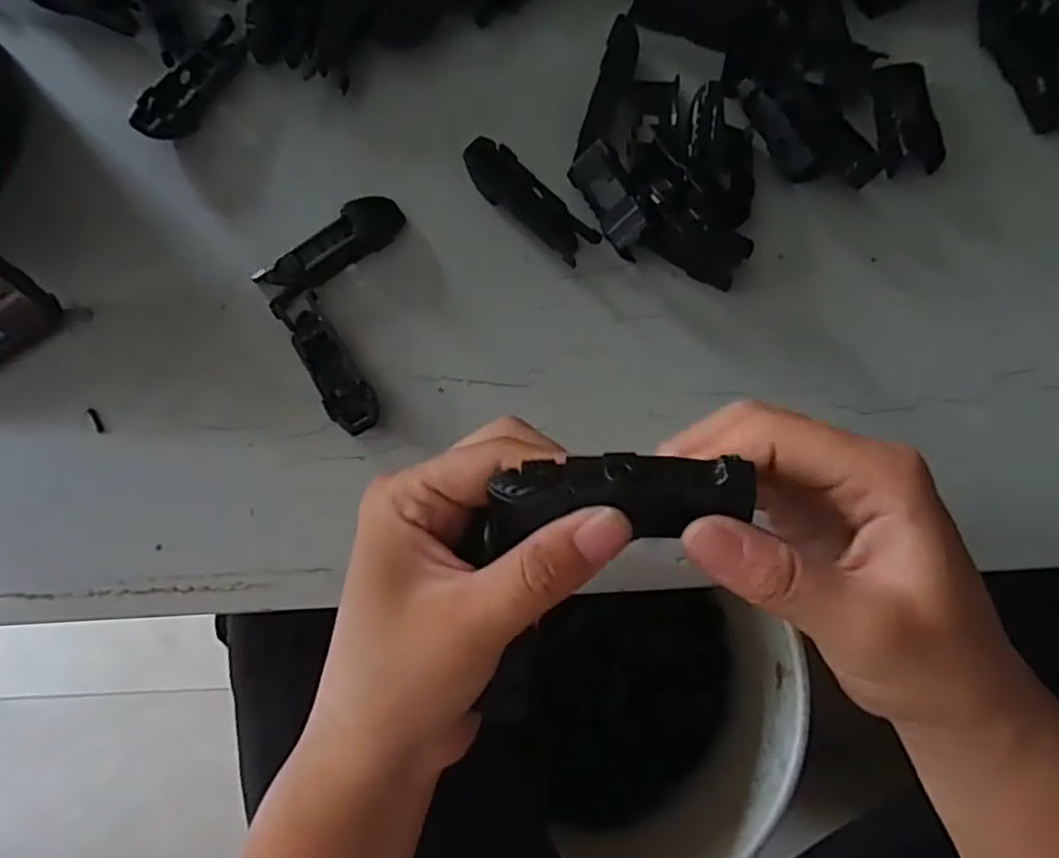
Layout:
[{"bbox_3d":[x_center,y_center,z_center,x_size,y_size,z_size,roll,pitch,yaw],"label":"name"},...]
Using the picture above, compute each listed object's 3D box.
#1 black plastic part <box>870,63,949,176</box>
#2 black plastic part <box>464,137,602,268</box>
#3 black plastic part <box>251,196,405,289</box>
[{"bbox_3d":[0.179,-0.149,0.324,0.025,0.010,0.053,-7,81,-2],"label":"black plastic part"},{"bbox_3d":[-0.001,-0.105,0.312,0.071,0.008,0.021,44,83,5],"label":"black plastic part"},{"bbox_3d":[-0.089,-0.082,0.308,0.070,0.013,0.021,-34,83,-6],"label":"black plastic part"}]

